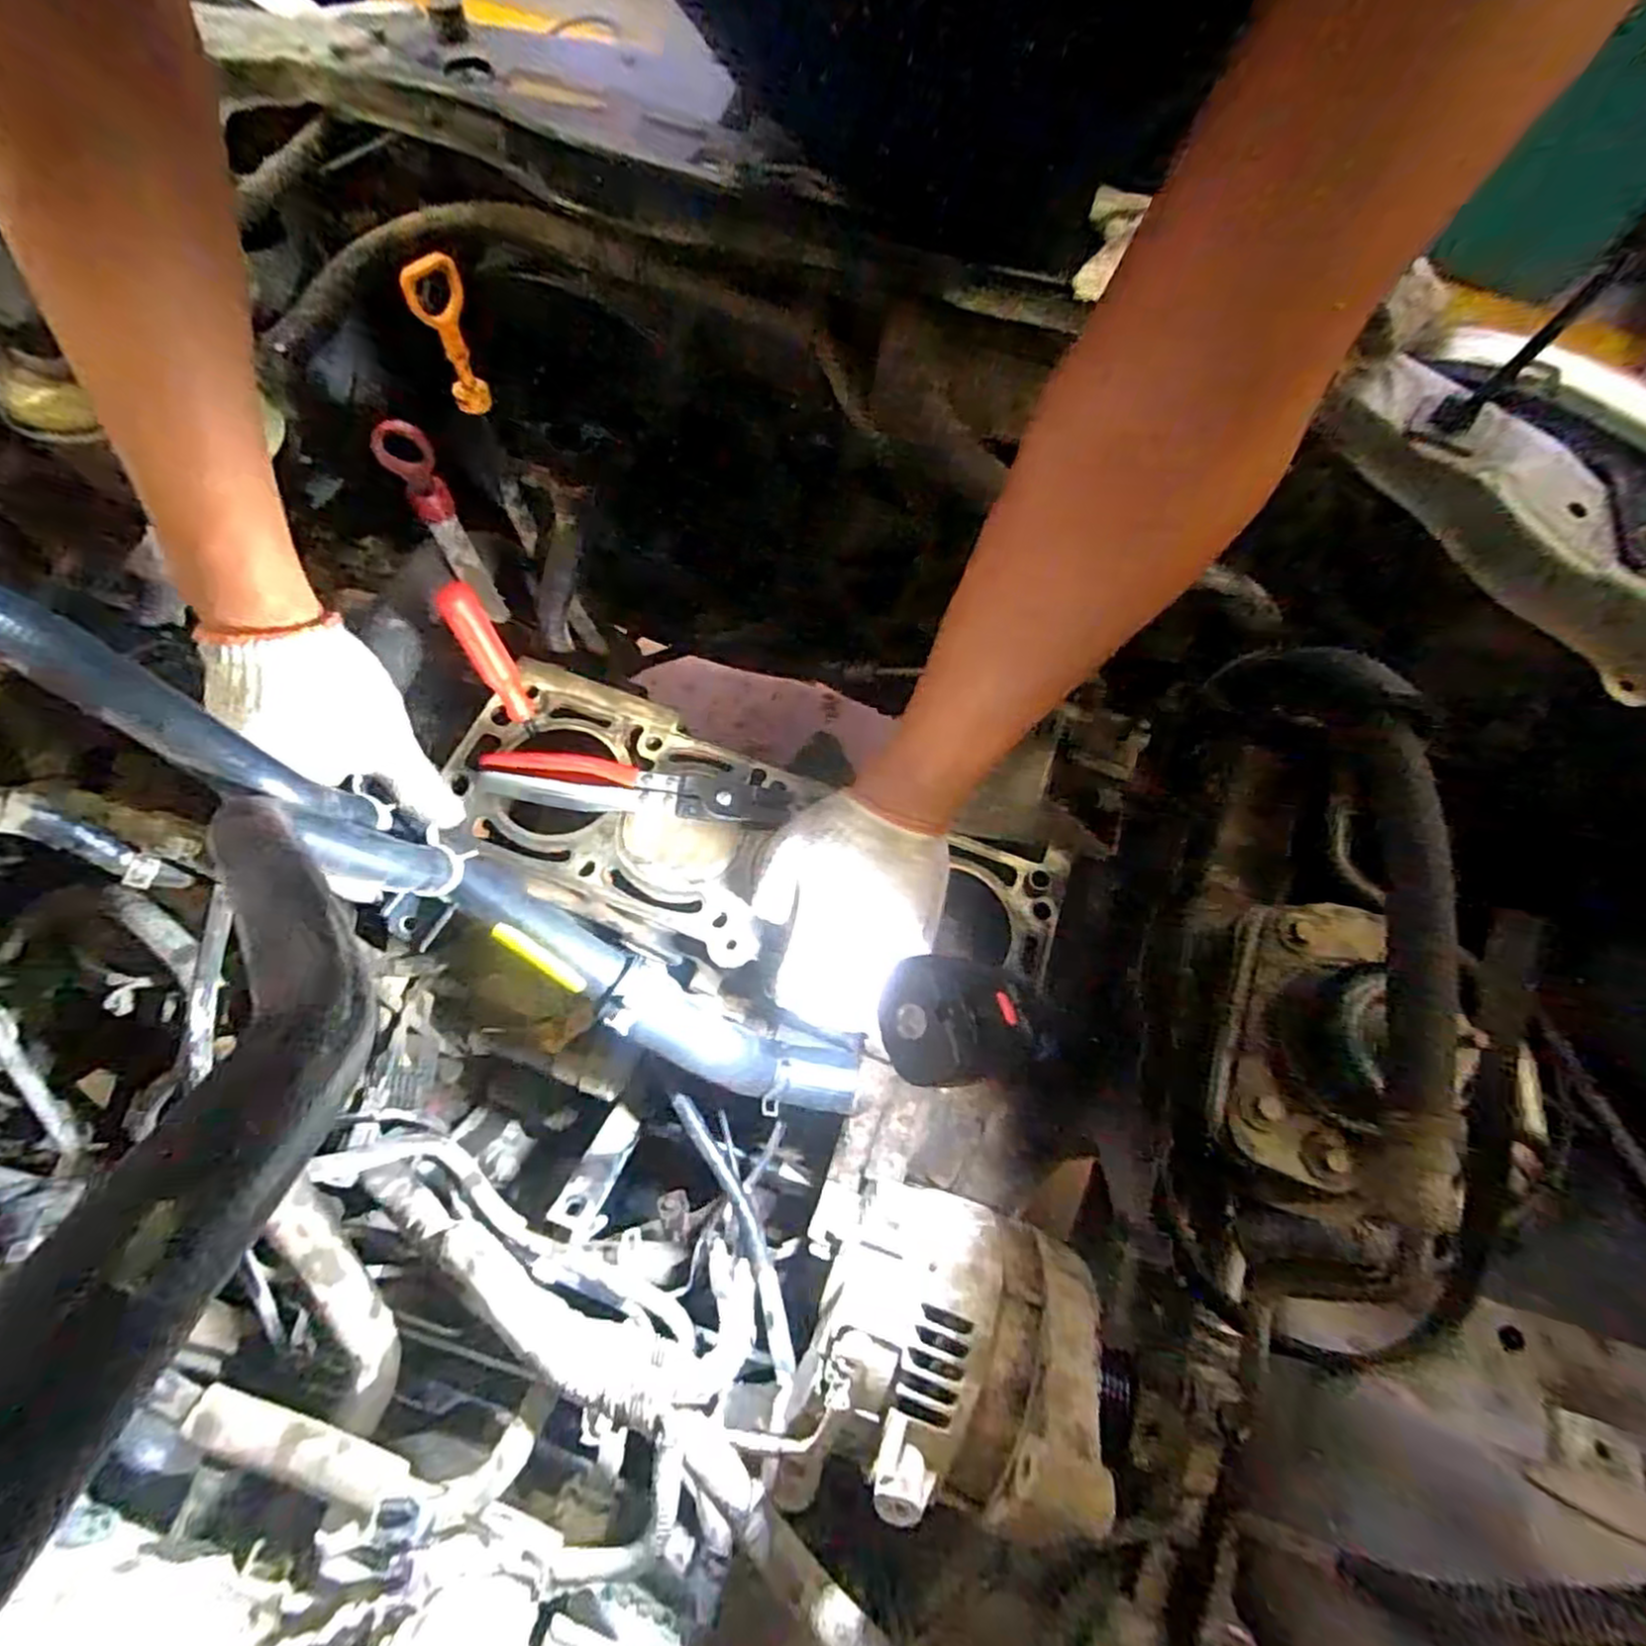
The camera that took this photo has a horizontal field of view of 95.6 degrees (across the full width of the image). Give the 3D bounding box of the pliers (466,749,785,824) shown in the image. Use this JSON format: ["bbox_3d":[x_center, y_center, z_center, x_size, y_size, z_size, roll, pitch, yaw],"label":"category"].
[{"bbox_3d":[-0.127,-0.024,0.501,0.200,0.016,0.037,4,71,-1],"label":"pliers"}]

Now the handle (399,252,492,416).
[{"bbox_3d":[-0.208,-0.273,0.424,0.030,0.086,0.020,-21,73,-9],"label":"handle"}]

